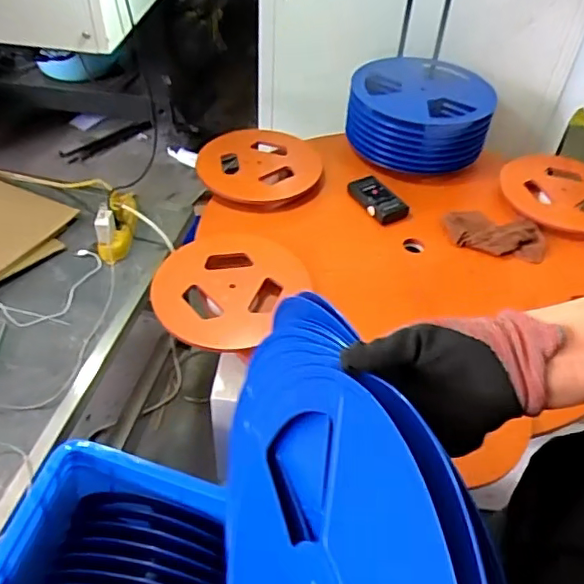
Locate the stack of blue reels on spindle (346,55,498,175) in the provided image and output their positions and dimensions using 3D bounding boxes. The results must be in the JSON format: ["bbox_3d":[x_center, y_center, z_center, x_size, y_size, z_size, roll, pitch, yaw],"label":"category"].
[{"bbox_3d":[0.292,-0.427,1.341,0.322,0.126,0.317,7,47,2],"label":"stack of blue reels on spindle"}]

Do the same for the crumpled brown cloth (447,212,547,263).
[{"bbox_3d":[0.416,-0.123,1.169,0.193,0.021,0.123,14,47,8],"label":"crumpled brown cloth"}]

